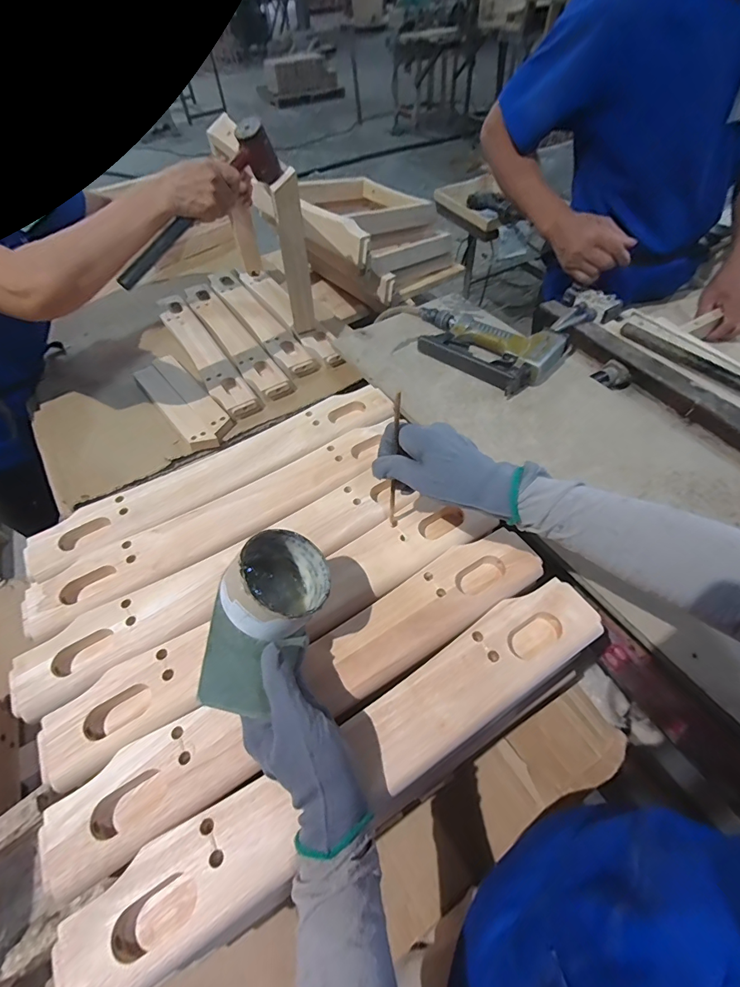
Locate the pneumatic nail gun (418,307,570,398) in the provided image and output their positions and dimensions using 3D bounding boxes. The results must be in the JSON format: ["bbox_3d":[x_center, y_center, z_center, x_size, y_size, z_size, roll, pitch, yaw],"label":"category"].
[{"bbox_3d":[0.172,-0.246,0.659,0.248,0.044,0.131,37,62,27],"label":"pneumatic nail gun"}]

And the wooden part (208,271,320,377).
[{"bbox_3d":[-0.276,-0.422,0.988,0.071,0.026,0.504,-28,56,-18],"label":"wooden part"}]

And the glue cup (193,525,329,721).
[{"bbox_3d":[-0.089,0.098,0.341,0.082,0.076,0.143,11,54,11],"label":"glue cup"}]

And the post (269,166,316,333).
[{"bbox_3d":[-0.140,-0.437,0.800,0.048,0.289,0.022,-18,54,-10],"label":"post"}]

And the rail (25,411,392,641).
[{"bbox_3d":[-0.163,0.024,0.501,0.454,0.019,0.078,-28,56,-18],"label":"rail"}]

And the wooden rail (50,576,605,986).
[{"bbox_3d":[0.003,0.220,0.349,0.480,0.029,0.073,-27,56,-17],"label":"wooden rail"}]

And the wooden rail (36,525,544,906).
[{"bbox_3d":[-0.038,0.169,0.385,0.481,0.032,0.074,-27,56,-18],"label":"wooden rail"}]

